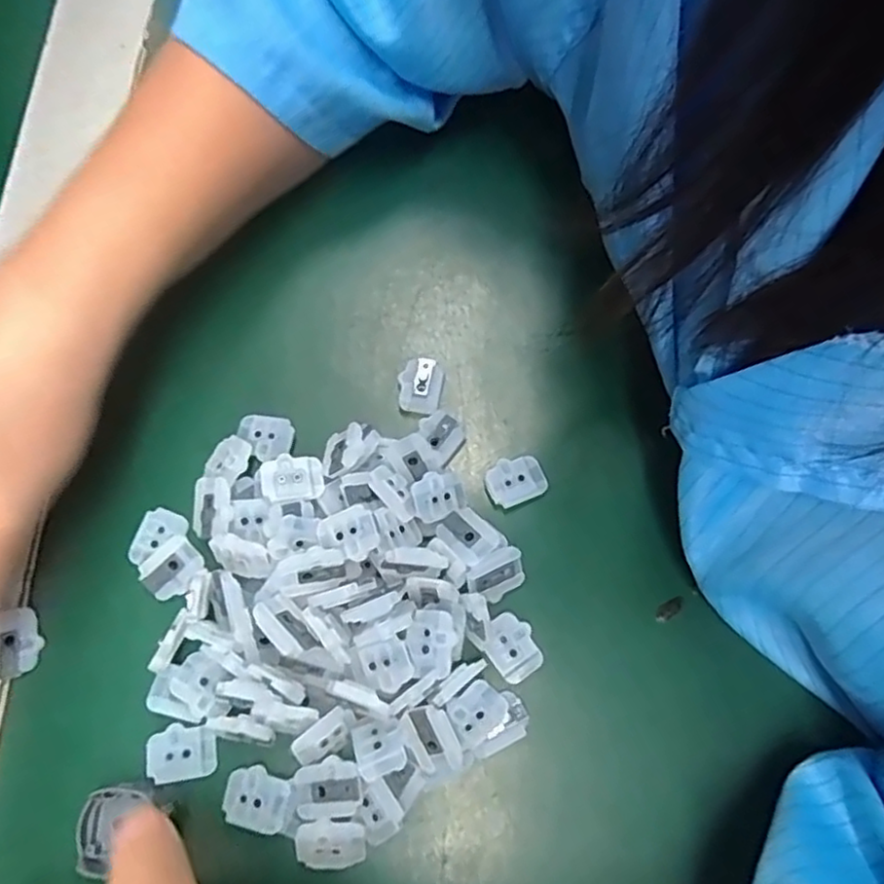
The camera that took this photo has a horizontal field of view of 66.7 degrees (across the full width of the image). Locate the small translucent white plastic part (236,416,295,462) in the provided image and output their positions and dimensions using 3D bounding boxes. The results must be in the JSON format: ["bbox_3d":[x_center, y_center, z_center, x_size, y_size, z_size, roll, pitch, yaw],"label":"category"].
[{"bbox_3d":[-0.068,-0.002,0.254,0.022,0.004,0.017,11,71,5],"label":"small translucent white plastic part"}]

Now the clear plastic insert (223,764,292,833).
[{"bbox_3d":[-0.059,0.114,0.215,0.021,0.004,0.017,10,71,5],"label":"clear plastic insert"}]

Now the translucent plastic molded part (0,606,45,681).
[{"bbox_3d":[-0.146,0.069,0.232,0.013,0.006,0.023,-8,71,-1],"label":"translucent plastic molded part"}]

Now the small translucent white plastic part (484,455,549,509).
[{"bbox_3d":[0.027,0.014,0.250,0.022,0.004,0.017,-23,72,-6],"label":"small translucent white plastic part"}]

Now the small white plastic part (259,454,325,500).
[{"bbox_3d":[-0.053,0.013,0.238,0.021,0.004,0.016,-6,69,-20],"label":"small white plastic part"}]

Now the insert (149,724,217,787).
[{"bbox_3d":[-0.085,0.102,0.221,0.021,0.006,0.017,-6,71,-1],"label":"insert"}]

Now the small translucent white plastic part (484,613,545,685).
[{"bbox_3d":[0.024,0.070,0.230,0.017,0.004,0.021,-26,72,-7],"label":"small translucent white plastic part"}]

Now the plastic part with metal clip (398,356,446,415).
[{"bbox_3d":[-0.008,-0.023,0.262,0.017,0.004,0.023,11,71,5],"label":"plastic part with metal clip"}]

